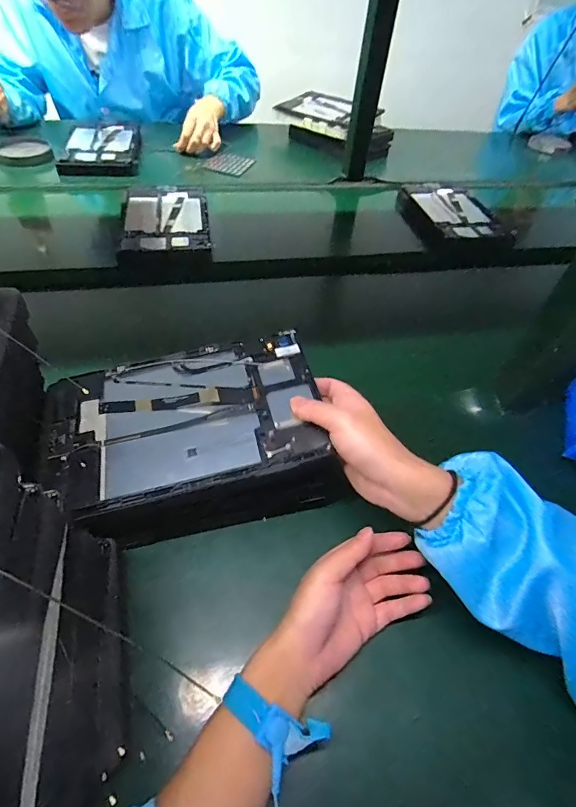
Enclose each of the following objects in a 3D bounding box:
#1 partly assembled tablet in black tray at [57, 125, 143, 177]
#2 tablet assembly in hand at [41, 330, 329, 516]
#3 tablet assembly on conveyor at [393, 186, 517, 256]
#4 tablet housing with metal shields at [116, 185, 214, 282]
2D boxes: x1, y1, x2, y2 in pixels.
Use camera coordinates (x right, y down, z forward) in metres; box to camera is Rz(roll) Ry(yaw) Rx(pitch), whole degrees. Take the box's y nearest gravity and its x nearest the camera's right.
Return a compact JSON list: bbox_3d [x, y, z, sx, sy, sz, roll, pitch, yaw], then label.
[{"bbox_3d":[-0.433,-0.602,0.956,0.159,0.028,0.254,-5,52,-10],"label":"partly assembled tablet in black tray"},{"bbox_3d":[-0.090,0.008,0.365,0.233,0.009,0.149,-15,53,-8],"label":"tablet assembly in hand"},{"bbox_3d":[0.346,-0.397,0.871,0.163,0.051,0.260,-4,52,-9],"label":"tablet assembly on conveyor"},{"bbox_3d":[-0.225,-0.331,0.757,0.156,0.035,0.278,-6,52,-10],"label":"tablet housing with metal shields"}]

